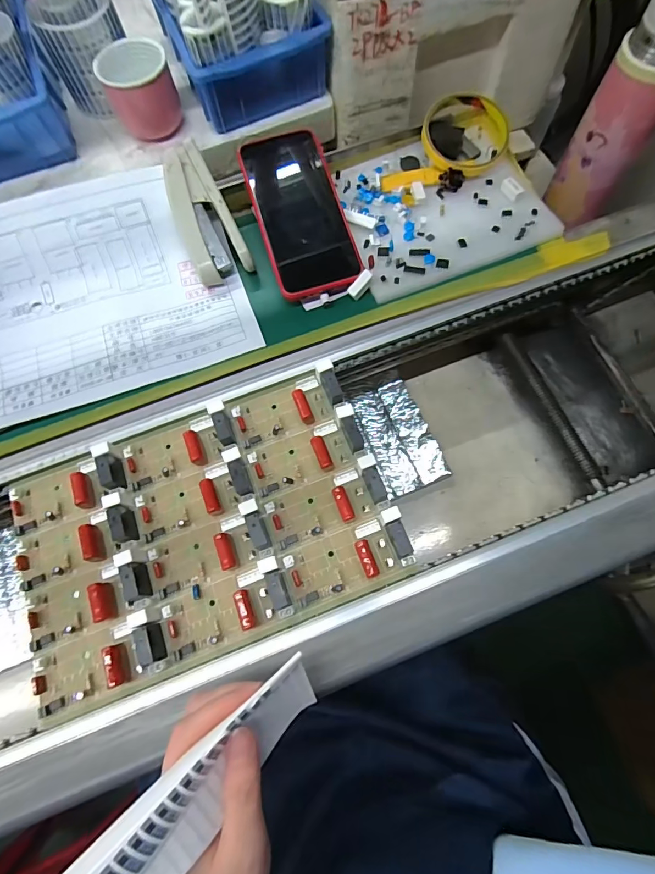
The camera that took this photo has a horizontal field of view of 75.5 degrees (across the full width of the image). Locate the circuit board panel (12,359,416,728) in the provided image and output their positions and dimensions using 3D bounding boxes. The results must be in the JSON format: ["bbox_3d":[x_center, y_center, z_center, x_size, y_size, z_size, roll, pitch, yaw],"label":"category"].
[{"bbox_3d":[-0.095,0.067,0.320,0.279,0.024,0.172,-22,71,-6],"label":"circuit board panel"}]

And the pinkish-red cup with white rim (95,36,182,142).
[{"bbox_3d":[-0.171,-0.321,0.391,0.060,0.055,0.061,-1,70,2],"label":"pinkish-red cup with white rim"}]

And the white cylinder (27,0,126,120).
[{"bbox_3d":[-0.227,-0.361,0.394,0.071,0.076,0.067,0,73,-1],"label":"white cylinder"}]

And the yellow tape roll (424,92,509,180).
[{"bbox_3d":[0.133,-0.294,0.412,0.082,0.024,0.082,0,76,0],"label":"yellow tape roll"}]

